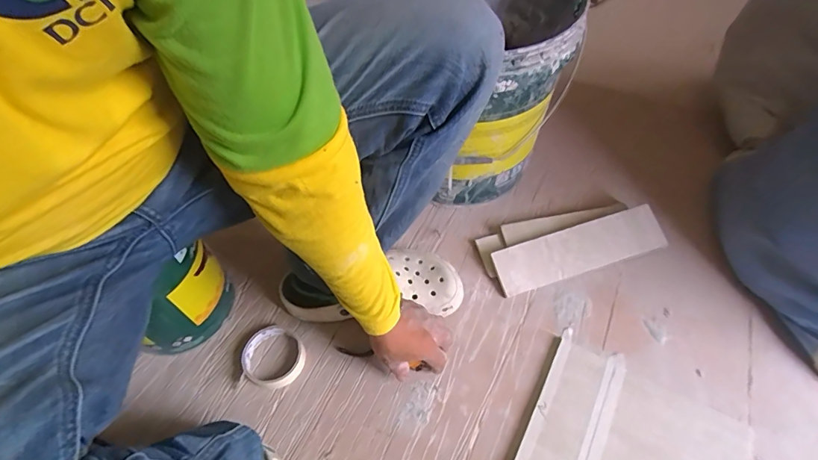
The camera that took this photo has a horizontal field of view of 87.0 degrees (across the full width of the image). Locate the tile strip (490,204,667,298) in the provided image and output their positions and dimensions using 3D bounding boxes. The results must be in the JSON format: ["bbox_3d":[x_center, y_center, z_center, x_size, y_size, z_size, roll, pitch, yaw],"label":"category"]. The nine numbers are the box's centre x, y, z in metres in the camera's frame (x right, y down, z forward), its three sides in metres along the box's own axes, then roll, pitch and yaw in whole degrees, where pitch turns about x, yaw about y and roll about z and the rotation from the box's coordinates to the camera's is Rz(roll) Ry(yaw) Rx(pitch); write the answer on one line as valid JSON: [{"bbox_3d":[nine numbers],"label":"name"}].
[{"bbox_3d":[0.274,0.032,0.693,0.279,0.010,0.074,-16,76,-9],"label":"tile strip"}]

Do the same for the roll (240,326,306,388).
[{"bbox_3d":[-0.192,0.183,0.615,0.091,0.024,0.081,29,60,22],"label":"roll"}]

